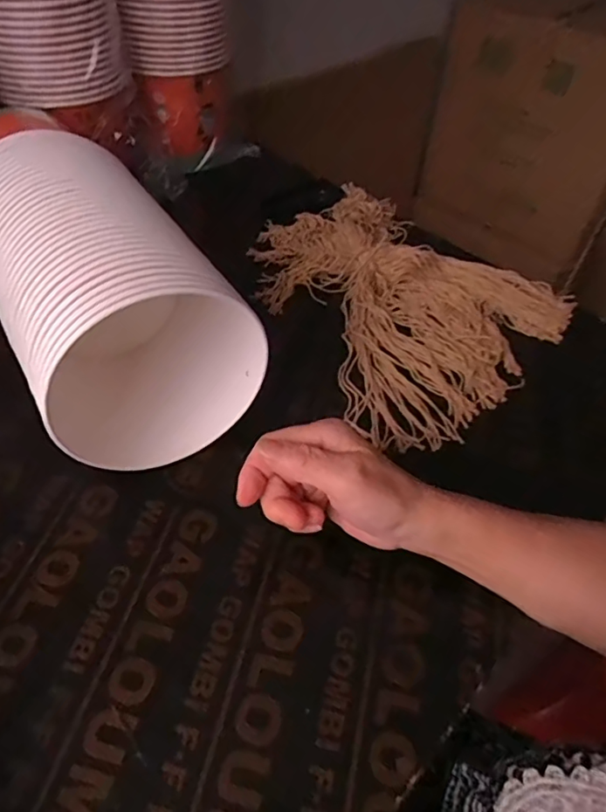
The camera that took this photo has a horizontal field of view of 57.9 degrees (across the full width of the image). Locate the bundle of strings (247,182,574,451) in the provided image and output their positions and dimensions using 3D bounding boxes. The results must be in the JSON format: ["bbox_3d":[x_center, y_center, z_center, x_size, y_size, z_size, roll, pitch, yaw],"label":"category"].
[{"bbox_3d":[0.091,-0.124,0.594,0.278,0.034,0.336,-31,58,-27],"label":"bundle of strings"}]

